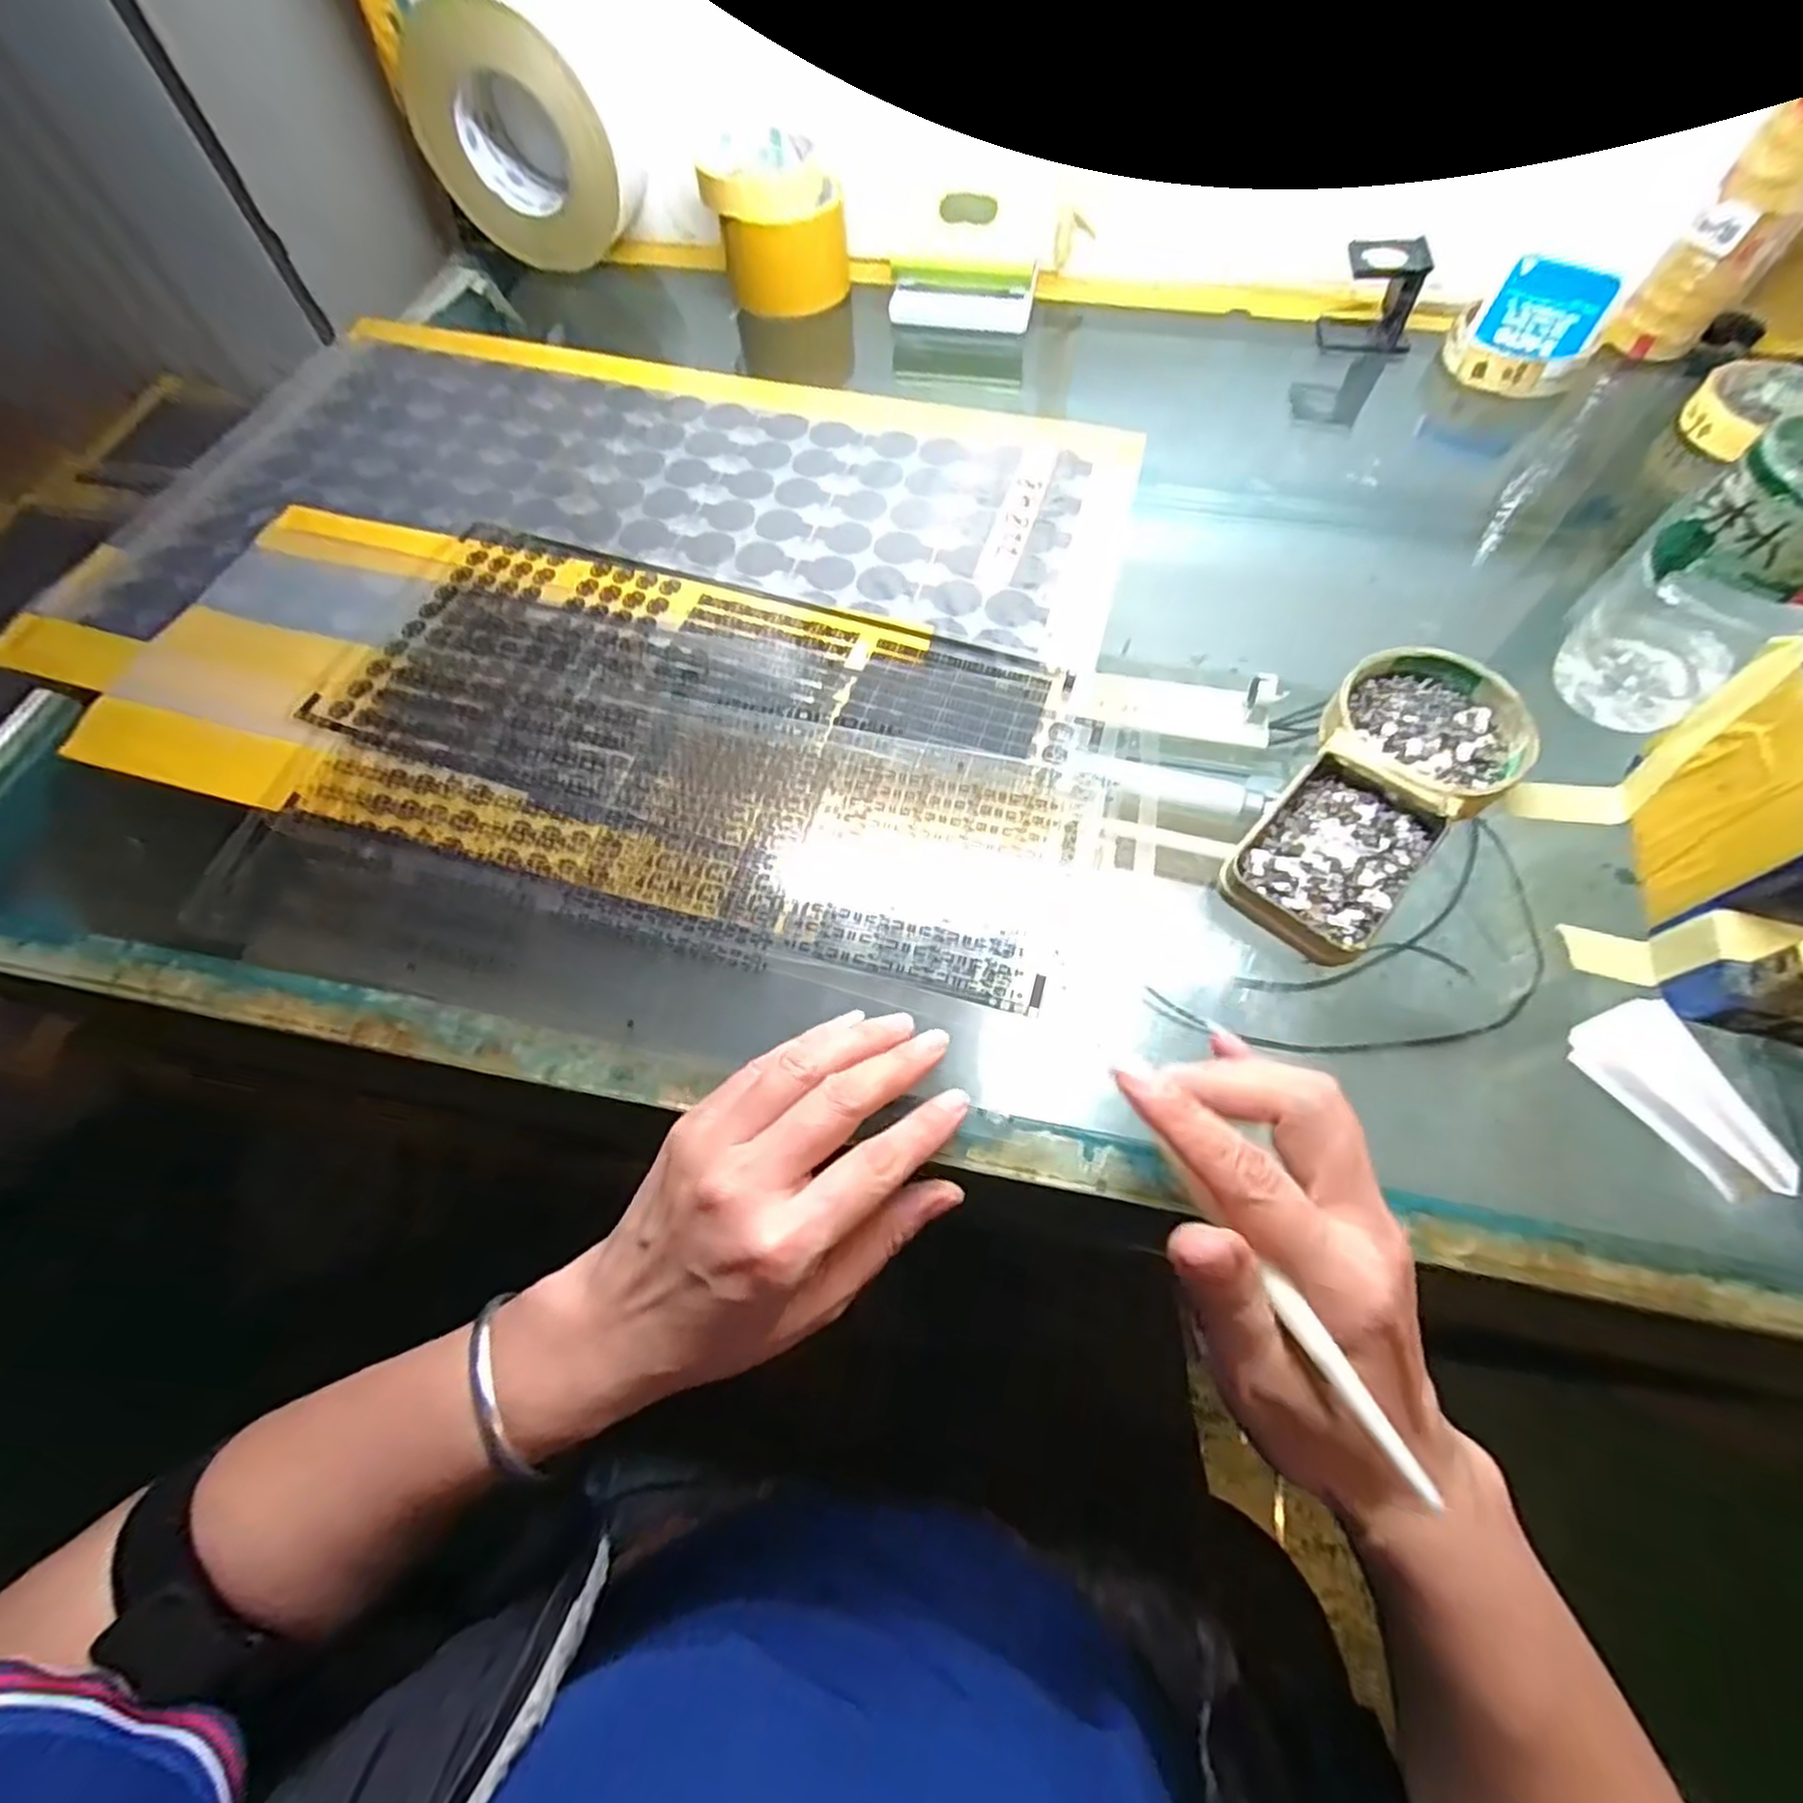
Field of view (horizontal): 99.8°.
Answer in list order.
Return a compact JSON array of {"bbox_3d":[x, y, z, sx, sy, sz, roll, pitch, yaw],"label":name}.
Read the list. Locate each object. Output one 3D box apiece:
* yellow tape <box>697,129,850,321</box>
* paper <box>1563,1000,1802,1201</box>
[{"bbox_3d":[-0.088,-0.480,0.541,0.093,0.078,0.071,-8,63,-2],"label":"yellow tape"},{"bbox_3d":[0.277,0.071,0.272,0.032,0.008,0.067,-35,59,29],"label":"paper"}]

